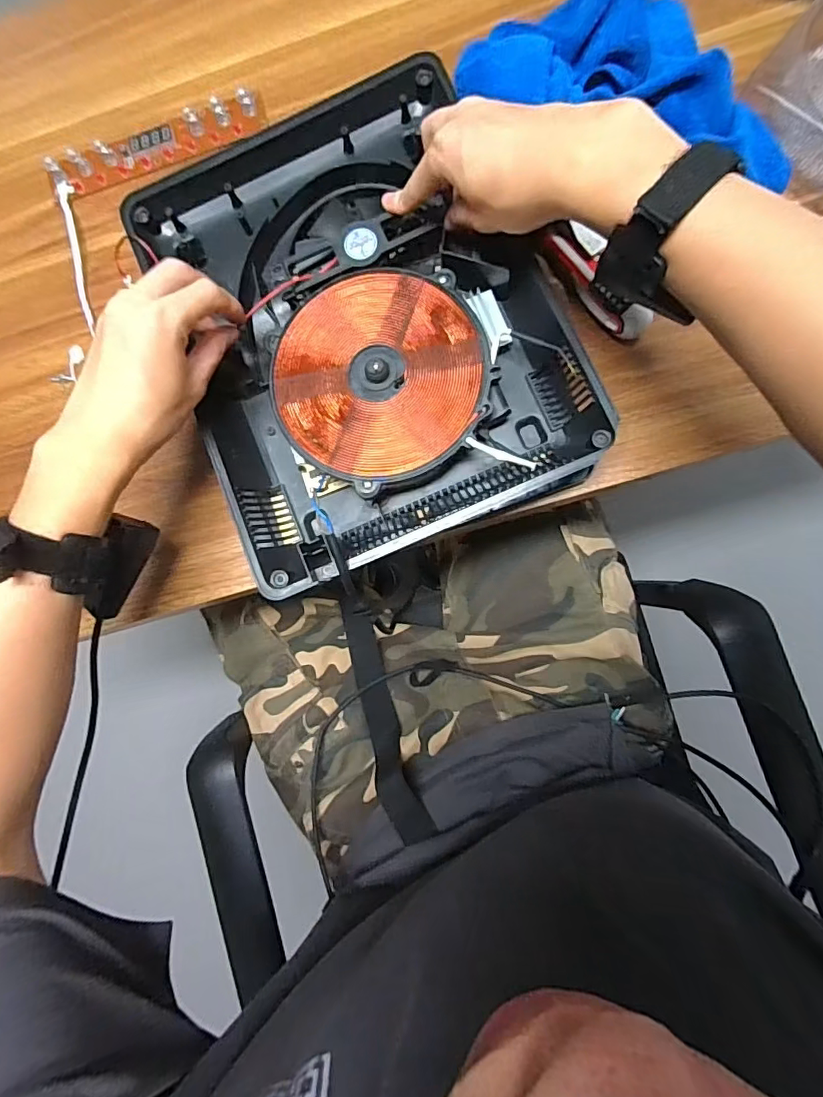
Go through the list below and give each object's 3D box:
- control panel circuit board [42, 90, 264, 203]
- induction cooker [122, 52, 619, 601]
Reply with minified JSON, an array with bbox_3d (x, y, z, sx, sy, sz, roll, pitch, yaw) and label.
[{"bbox_3d":[-0.232,-0.363,0.472,0.203,0.023,0.036,-20,83,4],"label":"control panel circuit board"},{"bbox_3d":[-0.039,-0.172,0.403,0.273,0.048,0.352,-21,83,3],"label":"induction cooker"}]

